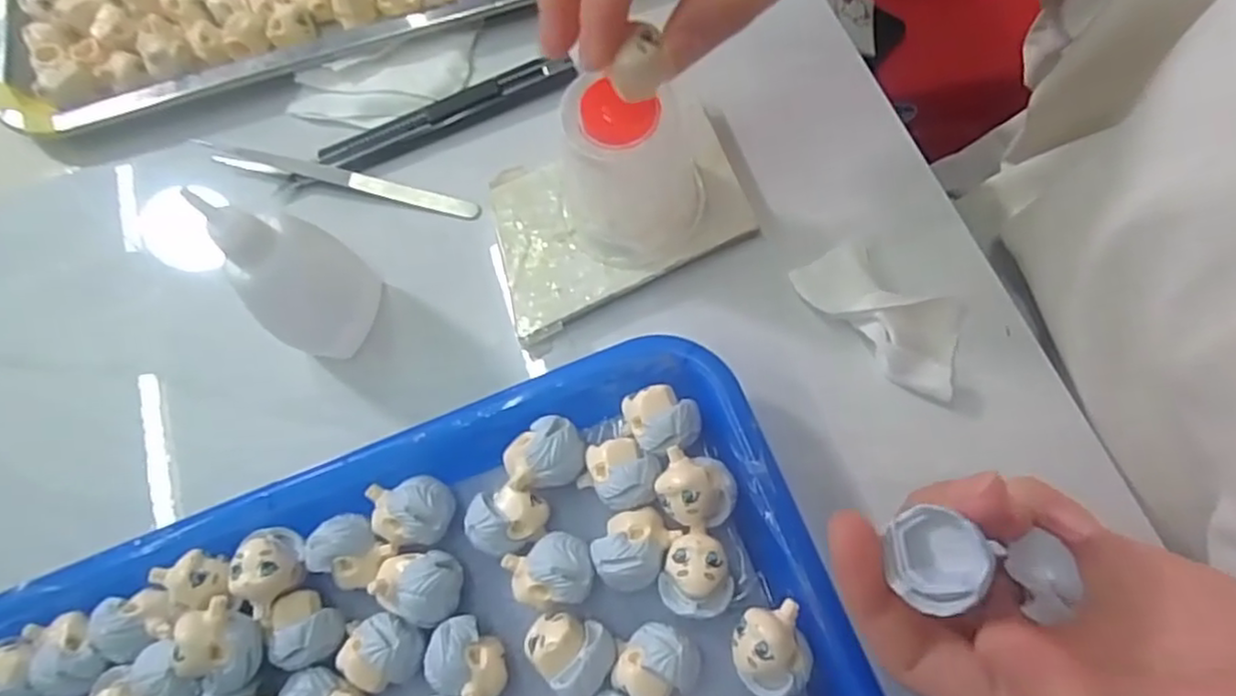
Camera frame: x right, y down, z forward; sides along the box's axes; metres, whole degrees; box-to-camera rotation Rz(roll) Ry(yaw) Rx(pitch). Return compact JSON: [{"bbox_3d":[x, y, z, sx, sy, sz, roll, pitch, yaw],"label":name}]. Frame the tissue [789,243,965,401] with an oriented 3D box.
[{"bbox_3d":[0.100,-0.014,0.263,0.067,0.017,0.039,29,77,13],"label":"tissue"}]

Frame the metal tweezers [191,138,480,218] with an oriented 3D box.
[{"bbox_3d":[-0.126,-0.076,0.310,0.130,0.008,0.010,11,73,9],"label":"metal tweezers"}]

